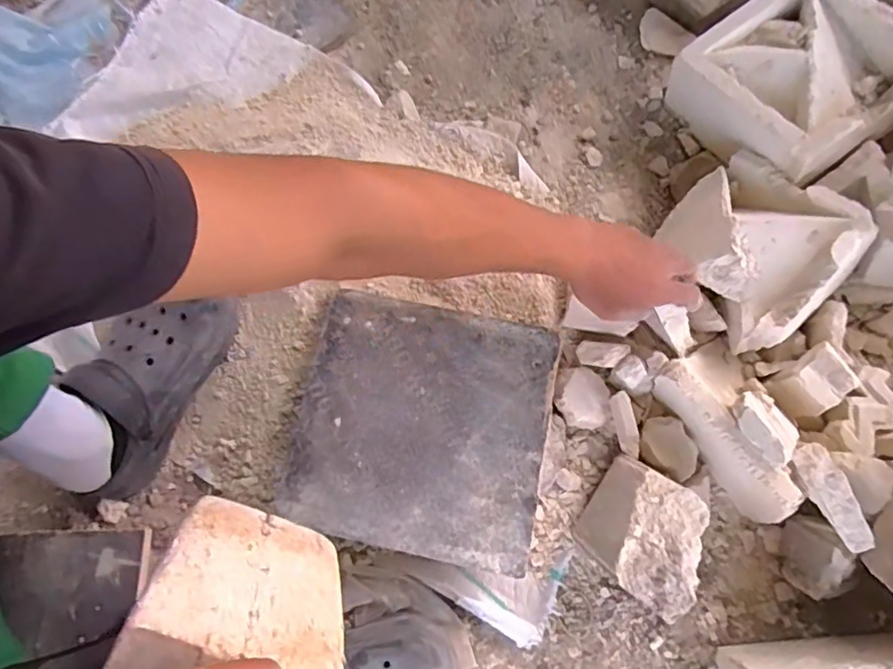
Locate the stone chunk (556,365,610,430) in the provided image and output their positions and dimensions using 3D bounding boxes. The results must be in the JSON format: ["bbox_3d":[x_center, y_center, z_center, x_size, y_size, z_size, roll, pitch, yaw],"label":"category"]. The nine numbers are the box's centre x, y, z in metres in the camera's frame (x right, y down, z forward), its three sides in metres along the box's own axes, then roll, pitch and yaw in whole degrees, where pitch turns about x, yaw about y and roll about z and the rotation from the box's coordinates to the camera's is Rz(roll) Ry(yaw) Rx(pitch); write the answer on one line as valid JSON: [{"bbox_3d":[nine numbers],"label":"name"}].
[{"bbox_3d":[0.143,0.071,0.623,0.063,0.027,0.063,7,72,-24],"label":"stone chunk"}]

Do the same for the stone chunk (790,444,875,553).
[{"bbox_3d":[0.353,0.149,0.528,0.031,0.022,0.098,-20,74,-5],"label":"stone chunk"}]

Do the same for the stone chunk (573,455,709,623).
[{"bbox_3d":[0.191,0.192,0.562,0.105,0.083,0.111,33,79,12],"label":"stone chunk"}]

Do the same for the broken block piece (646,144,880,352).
[{"bbox_3d":[0.322,-0.099,0.599,0.167,0.077,0.170,-39,76,-10],"label":"broken block piece"}]

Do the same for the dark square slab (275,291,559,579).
[{"bbox_3d":[-0.024,0.091,0.575,0.245,0.016,0.240,10,73,4],"label":"dark square slab"}]

